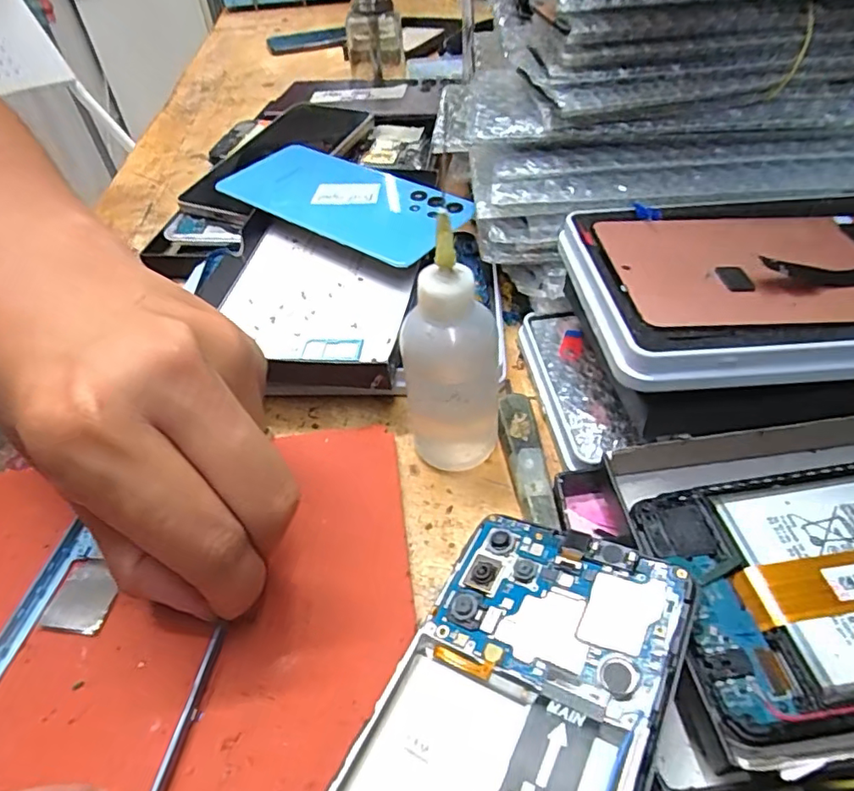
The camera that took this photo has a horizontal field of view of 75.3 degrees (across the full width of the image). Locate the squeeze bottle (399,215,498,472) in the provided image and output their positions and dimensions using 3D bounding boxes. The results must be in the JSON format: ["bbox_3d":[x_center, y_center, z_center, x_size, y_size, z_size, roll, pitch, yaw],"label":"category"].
[{"bbox_3d":[0.008,-0.015,0.204,0.035,0.089,0.031,-6,44,-1],"label":"squeeze bottle"}]

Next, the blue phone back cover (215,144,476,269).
[{"bbox_3d":[-0.049,-0.117,0.326,0.152,0.006,0.069,27,57,26],"label":"blue phone back cover"}]

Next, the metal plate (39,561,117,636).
[{"bbox_3d":[-0.123,0.071,0.197,0.023,0.004,0.024,6,45,11],"label":"metal plate"}]

